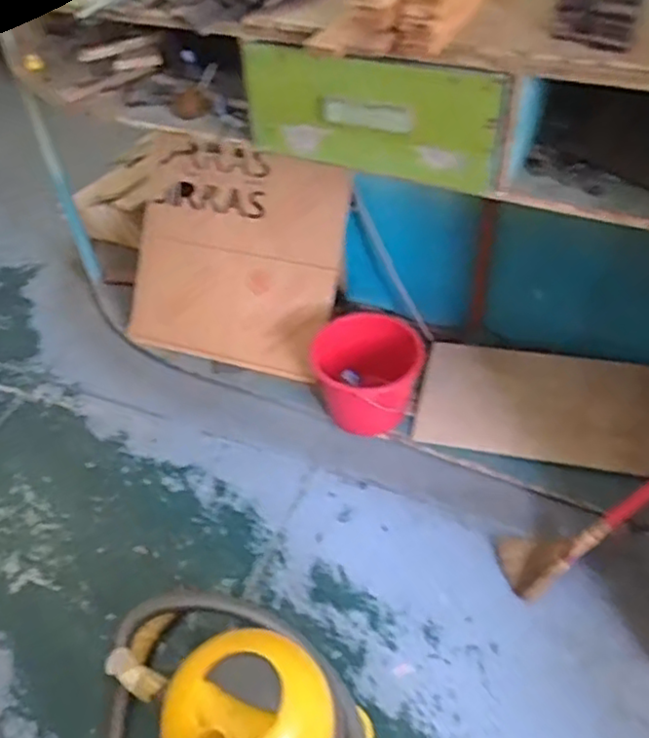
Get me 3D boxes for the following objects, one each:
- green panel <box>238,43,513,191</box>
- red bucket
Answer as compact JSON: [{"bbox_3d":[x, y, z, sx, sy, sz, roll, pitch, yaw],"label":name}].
[{"bbox_3d":[0.075,-0.442,1.162,0.455,0.226,0.021,17,56,14],"label":"green panel"},{"bbox_3d":[0.094,0.010,1.745,0.266,0.227,0.206,12,48,15],"label":"red bucket"}]

